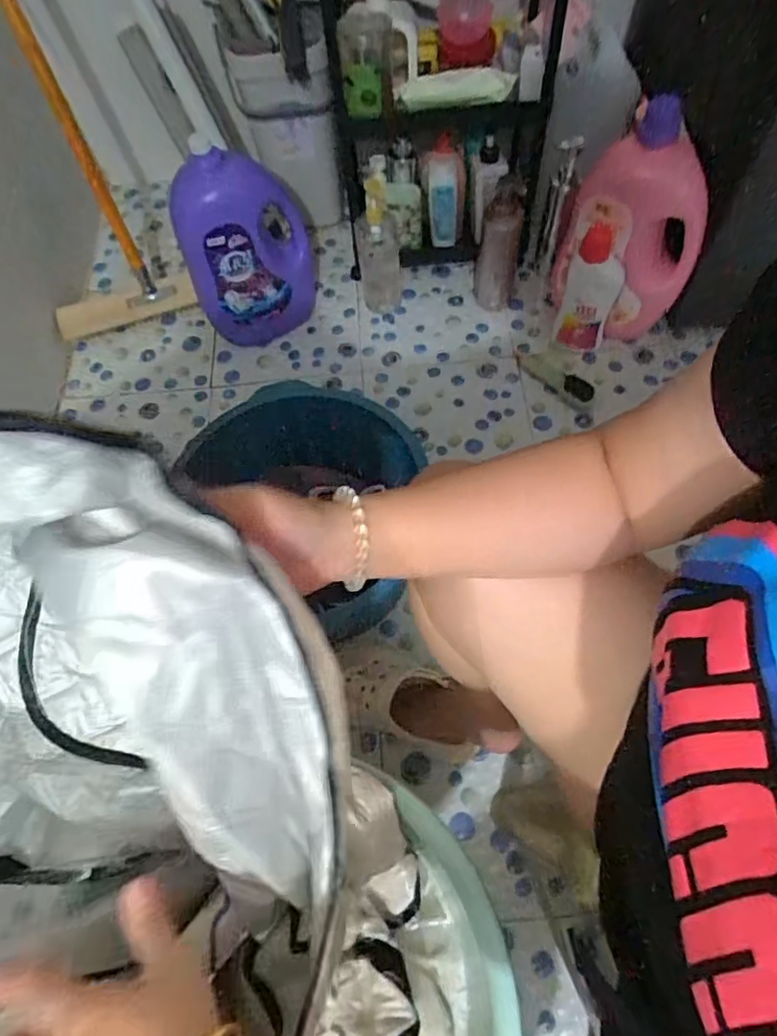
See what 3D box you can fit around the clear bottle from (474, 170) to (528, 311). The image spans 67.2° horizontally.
[{"bbox_3d":[0.205,-0.503,1.086,0.073,0.228,0.061,14,44,10],"label":"clear bottle"}]

